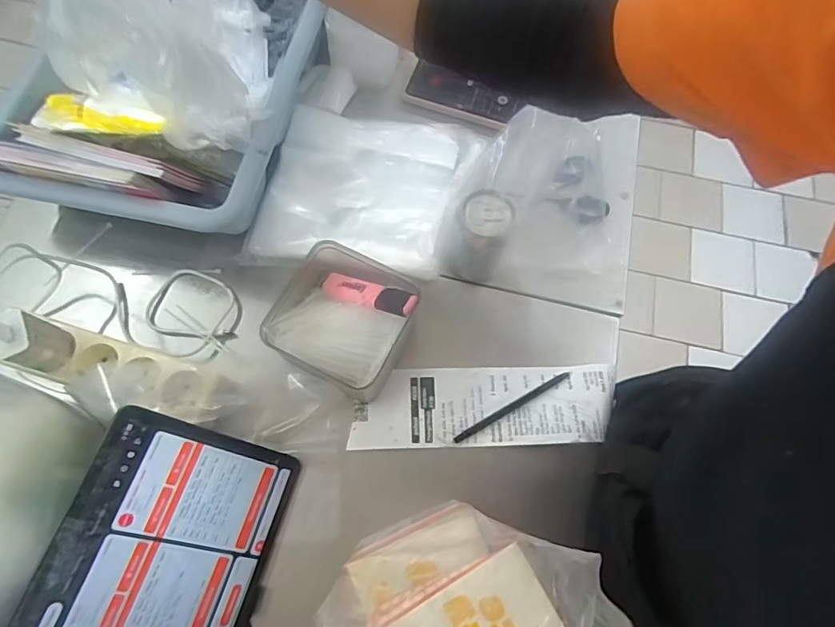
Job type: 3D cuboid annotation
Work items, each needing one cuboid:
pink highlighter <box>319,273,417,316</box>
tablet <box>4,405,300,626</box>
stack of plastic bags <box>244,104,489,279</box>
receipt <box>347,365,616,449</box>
[{"bbox_3d":[-0.049,-0.019,0.462,0.112,0.010,0.024,16,67,33],"label":"pink highlighter"},{"bbox_3d":[-0.200,0.215,0.370,0.166,0.008,0.243,33,65,-35],"label":"tablet"},{"bbox_3d":[-0.056,-0.144,0.557,0.229,0.024,0.202,7,70,0],"label":"stack of plastic bags"},{"bbox_3d":[0.067,0.090,0.480,0.256,0.008,0.076,-2,66,-1],"label":"receipt"}]

